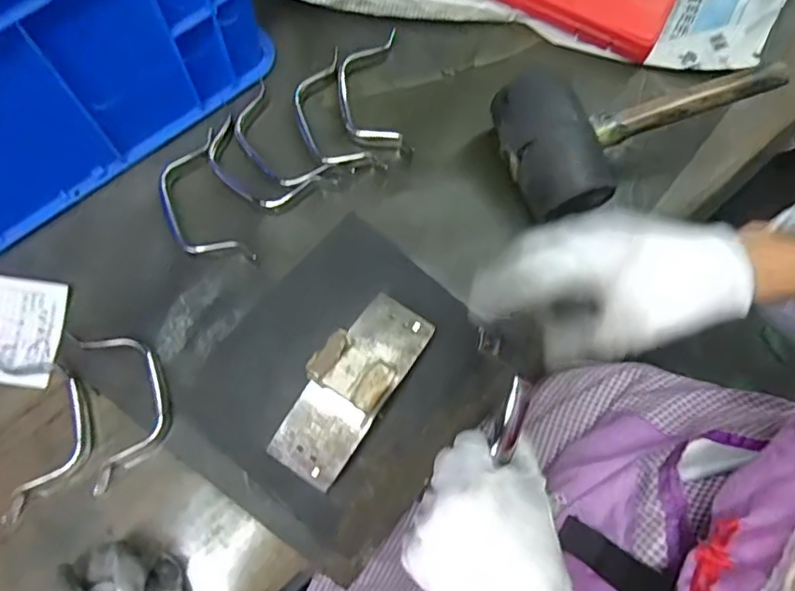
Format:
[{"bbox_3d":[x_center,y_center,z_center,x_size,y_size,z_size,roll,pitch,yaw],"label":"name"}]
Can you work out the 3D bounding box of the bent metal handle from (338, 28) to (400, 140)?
[{"bbox_3d":[-0.027,-0.191,0.525,0.054,0.022,0.116,-2,72,-3],"label":"bent metal handle"}]

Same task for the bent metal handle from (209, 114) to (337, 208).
[{"bbox_3d":[-0.114,-0.106,0.491,0.112,0.020,0.054,31,76,11],"label":"bent metal handle"}]

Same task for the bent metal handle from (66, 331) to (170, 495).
[{"bbox_3d":[-0.203,0.075,0.429,0.060,0.020,0.120,-17,74,-8],"label":"bent metal handle"}]

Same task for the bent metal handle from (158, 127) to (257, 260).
[{"bbox_3d":[-0.162,-0.076,0.475,0.057,0.018,0.121,-21,74,-9],"label":"bent metal handle"}]

